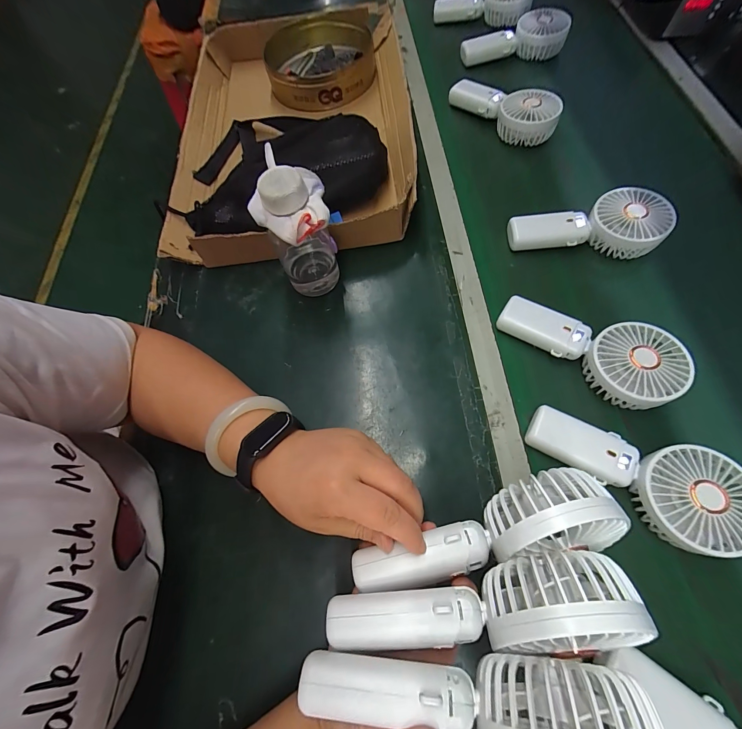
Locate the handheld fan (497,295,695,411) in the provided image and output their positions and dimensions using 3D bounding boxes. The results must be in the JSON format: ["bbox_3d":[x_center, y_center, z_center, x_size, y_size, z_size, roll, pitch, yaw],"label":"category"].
[{"bbox_3d":[0.237,-0.027,0.363,0.177,0.046,0.084,36,73,13],"label":"handheld fan"}]

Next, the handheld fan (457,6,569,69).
[{"bbox_3d":[0.265,-0.608,0.616,0.191,0.045,0.080,-15,70,-5],"label":"handheld fan"}]

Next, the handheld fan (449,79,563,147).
[{"bbox_3d":[0.205,-0.411,0.543,0.186,0.060,0.087,24,71,9],"label":"handheld fan"}]

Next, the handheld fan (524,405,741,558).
[{"bbox_3d":[0.238,0.103,0.301,0.175,0.042,0.086,19,70,7],"label":"handheld fan"}]

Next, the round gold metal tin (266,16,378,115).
[{"bbox_3d":[-0.092,-0.540,0.596,0.185,0.064,0.198,0,69,0],"label":"round gold metal tin"}]

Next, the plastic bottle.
[{"bbox_3d":[-0.079,-0.139,0.373,0.072,0.149,0.076,-15,70,-5],"label":"plastic bottle"}]

